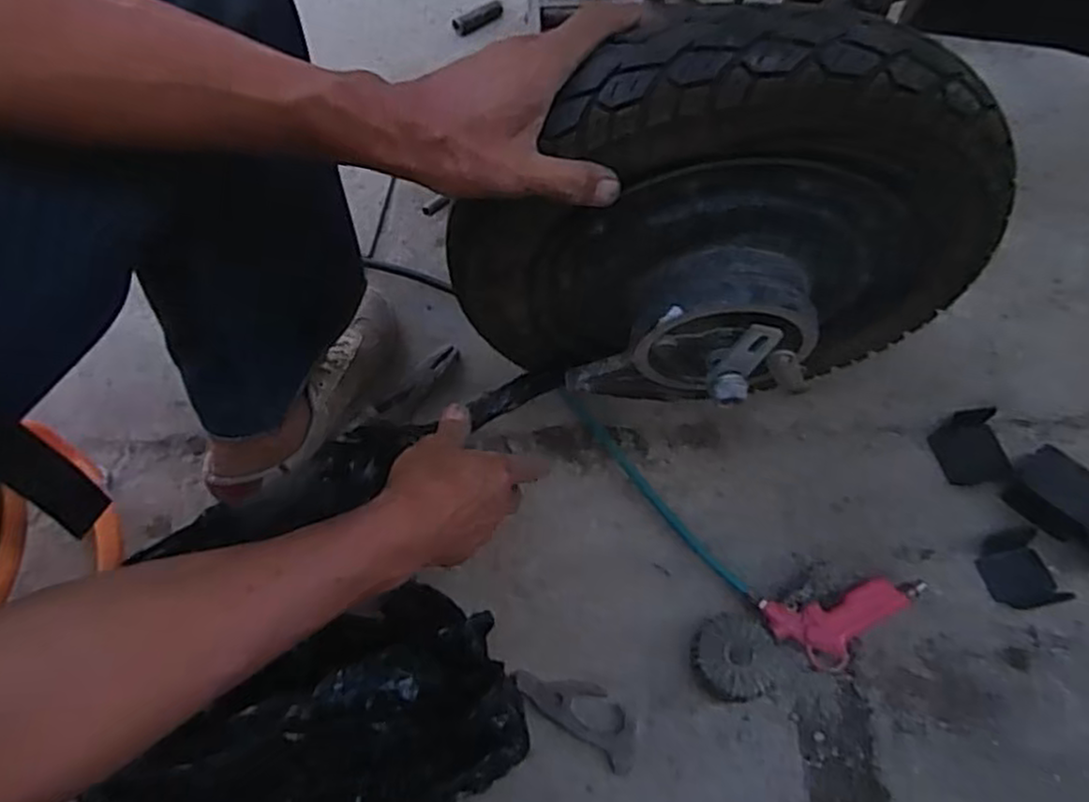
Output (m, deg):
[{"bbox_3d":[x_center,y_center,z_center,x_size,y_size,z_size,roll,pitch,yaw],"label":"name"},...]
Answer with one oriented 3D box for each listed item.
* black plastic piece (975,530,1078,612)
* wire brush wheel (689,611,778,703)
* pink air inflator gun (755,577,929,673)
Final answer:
[{"bbox_3d":[0.437,0.156,0.680,0.062,0.016,0.071,-11,61,-4],"label":"black plastic piece"},{"bbox_3d":[0.165,0.225,0.646,0.070,0.031,0.068,10,62,8],"label":"wire brush wheel"},{"bbox_3d":[0.278,0.200,0.664,0.153,0.027,0.064,-10,61,-4],"label":"pink air inflator gun"}]

